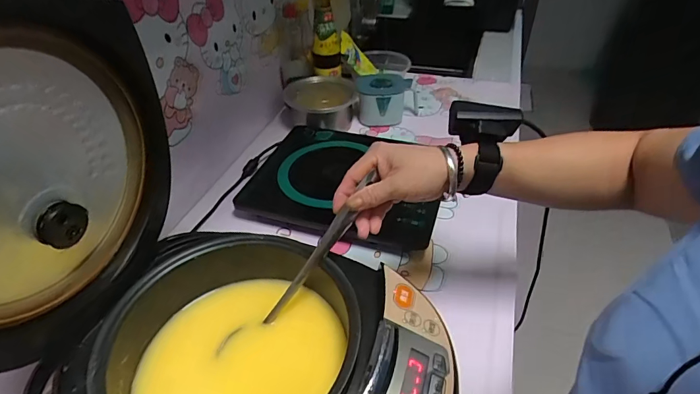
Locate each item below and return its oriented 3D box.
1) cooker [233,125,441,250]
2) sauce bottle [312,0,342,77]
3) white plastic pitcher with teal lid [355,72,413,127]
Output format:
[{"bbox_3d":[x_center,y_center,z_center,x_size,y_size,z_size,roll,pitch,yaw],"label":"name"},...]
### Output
[{"bbox_3d":[-0.015,-0.037,0.777,0.355,0.059,0.272,9,41,12],"label":"cooker"},{"bbox_3d":[-0.055,-0.375,0.945,0.064,0.171,0.074,-2,40,0],"label":"sauce bottle"},{"bbox_3d":[0.077,-0.231,0.973,0.117,0.089,0.098,6,41,9],"label":"white plastic pitcher with teal lid"}]

